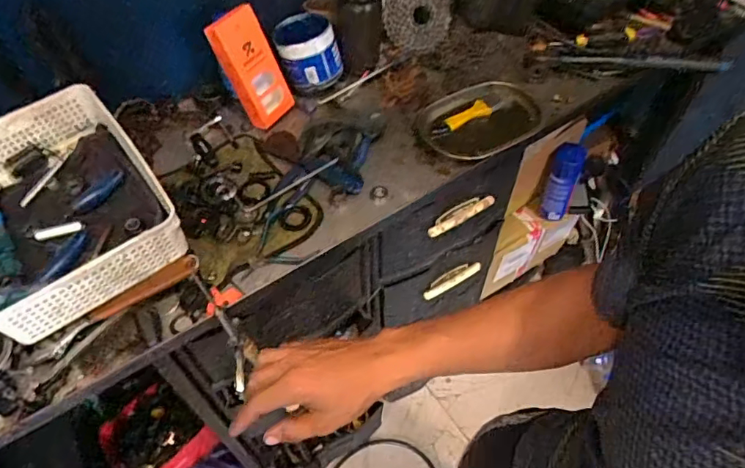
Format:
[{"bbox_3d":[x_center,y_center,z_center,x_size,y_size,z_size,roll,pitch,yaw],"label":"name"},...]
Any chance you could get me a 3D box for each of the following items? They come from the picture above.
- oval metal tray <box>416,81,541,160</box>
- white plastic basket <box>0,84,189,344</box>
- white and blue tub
[{"bbox_3d":[0.187,-0.196,0.928,0.209,0.033,0.156,-28,59,-18],"label":"oval metal tray"},{"bbox_3d":[-0.435,-0.033,0.747,0.243,0.104,0.327,-32,61,-20],"label":"white plastic basket"},{"bbox_3d":[-0.114,-0.324,0.962,0.113,0.094,0.122,-12,56,-8],"label":"white and blue tub"}]

